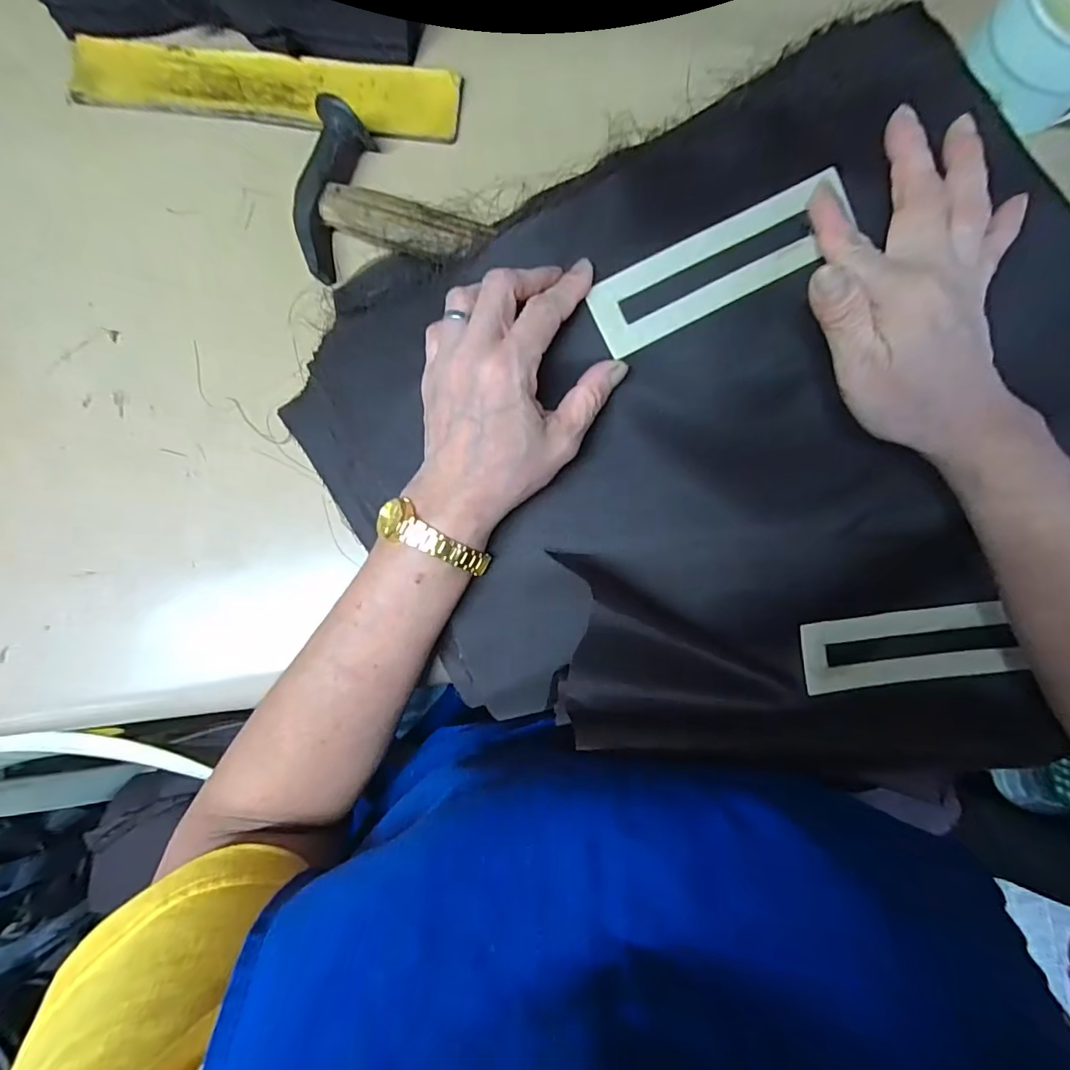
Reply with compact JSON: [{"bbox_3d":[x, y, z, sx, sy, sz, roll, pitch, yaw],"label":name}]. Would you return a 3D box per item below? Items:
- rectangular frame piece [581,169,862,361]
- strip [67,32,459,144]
[{"bbox_3d":[0.103,-0.151,0.275,0.148,0.007,0.042,-27,94,0],"label":"rectangular frame piece"},{"bbox_3d":[-0.188,-0.313,0.342,0.270,0.006,0.053,8,85,1],"label":"strip"}]

